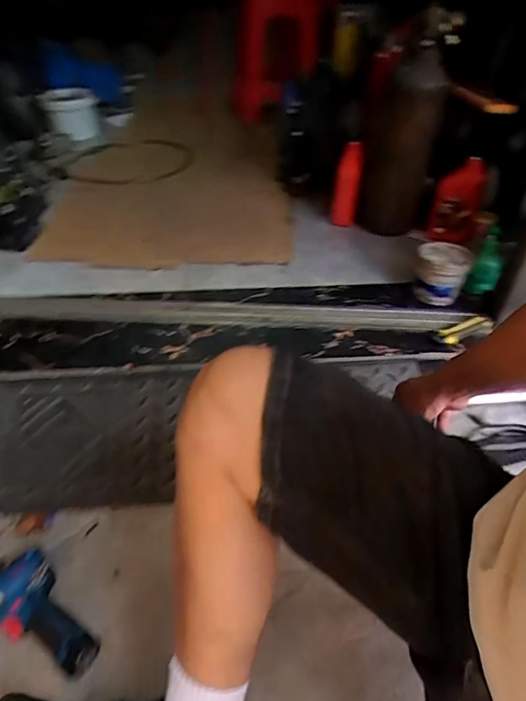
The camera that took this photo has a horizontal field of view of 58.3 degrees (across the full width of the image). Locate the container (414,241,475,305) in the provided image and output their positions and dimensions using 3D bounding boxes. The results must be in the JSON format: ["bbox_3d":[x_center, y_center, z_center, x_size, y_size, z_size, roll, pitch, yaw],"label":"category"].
[{"bbox_3d":[0.414,-0.184,1.109,0.118,0.094,0.126,21,46,21],"label":"container"}]

